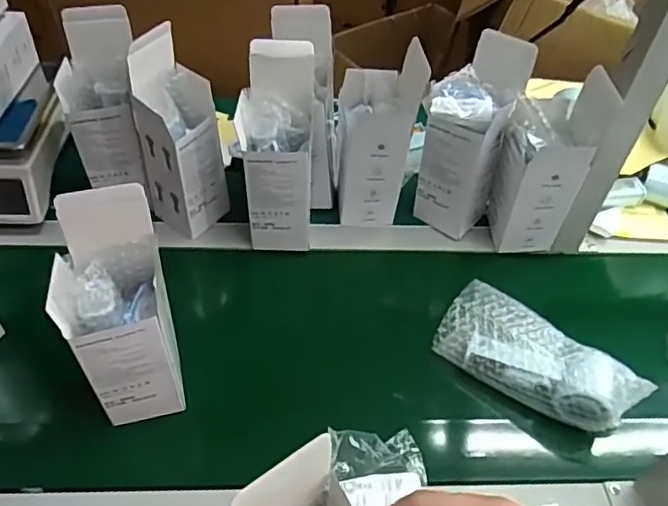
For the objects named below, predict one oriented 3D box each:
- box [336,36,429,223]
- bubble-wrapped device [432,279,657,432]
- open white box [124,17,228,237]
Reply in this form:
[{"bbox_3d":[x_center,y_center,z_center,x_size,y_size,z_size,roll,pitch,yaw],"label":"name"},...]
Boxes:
[{"bbox_3d":[0.051,-0.137,0.723,0.086,0.243,0.074,4,50,0],"label":"box"},{"bbox_3d":[0.216,0.106,0.631,0.201,0.067,0.081,30,54,20],"label":"bubble-wrapped device"},{"bbox_3d":[-0.181,-0.133,0.704,0.080,0.234,0.076,34,56,23],"label":"open white box"}]

